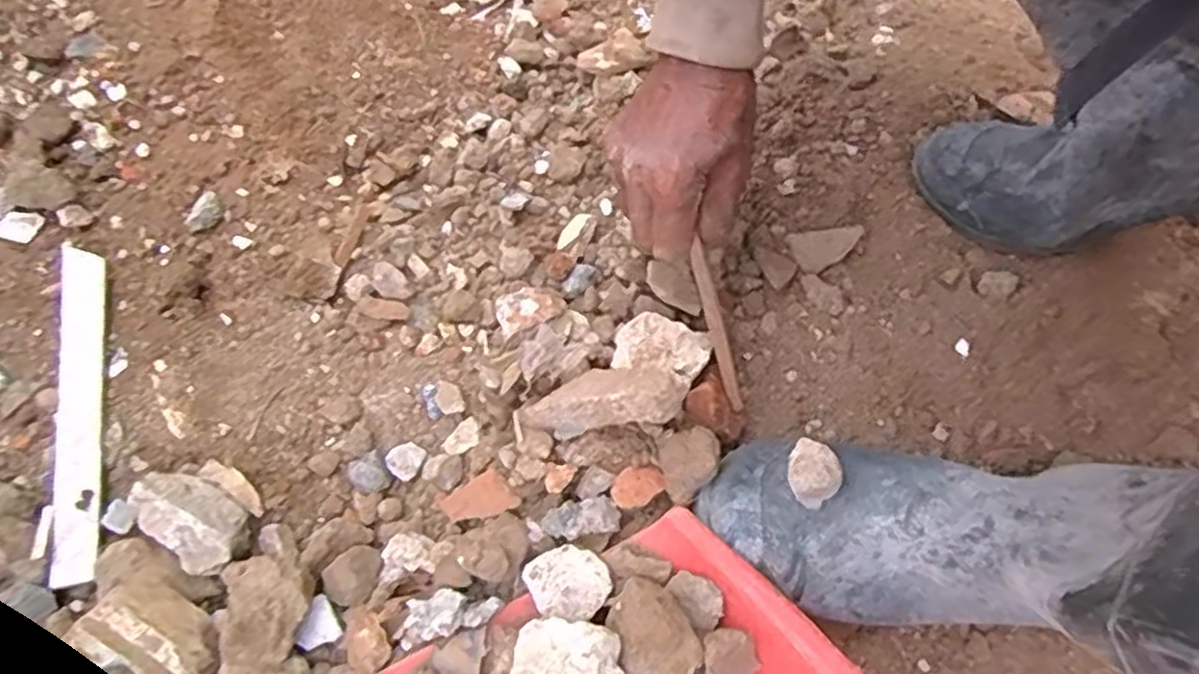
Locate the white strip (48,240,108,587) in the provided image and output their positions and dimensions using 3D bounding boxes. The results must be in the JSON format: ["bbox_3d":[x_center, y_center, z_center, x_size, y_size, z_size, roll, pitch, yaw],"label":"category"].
[{"bbox_3d":[-0.351,0.042,0.503,0.027,0.010,0.237,-12,68,-6],"label":"white strip"}]

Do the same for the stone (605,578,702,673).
[{"bbox_3d":[0.028,0.165,0.413,0.042,0.041,0.059,-25,72,-12],"label":"stone"}]

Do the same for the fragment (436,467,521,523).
[{"bbox_3d":[-0.078,0.102,0.480,0.049,0.011,0.027,-16,69,-8],"label":"fragment"}]

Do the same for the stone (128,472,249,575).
[{"bbox_3d":[-0.254,0.115,0.472,0.072,0.047,0.042,35,71,12],"label":"stone"}]

